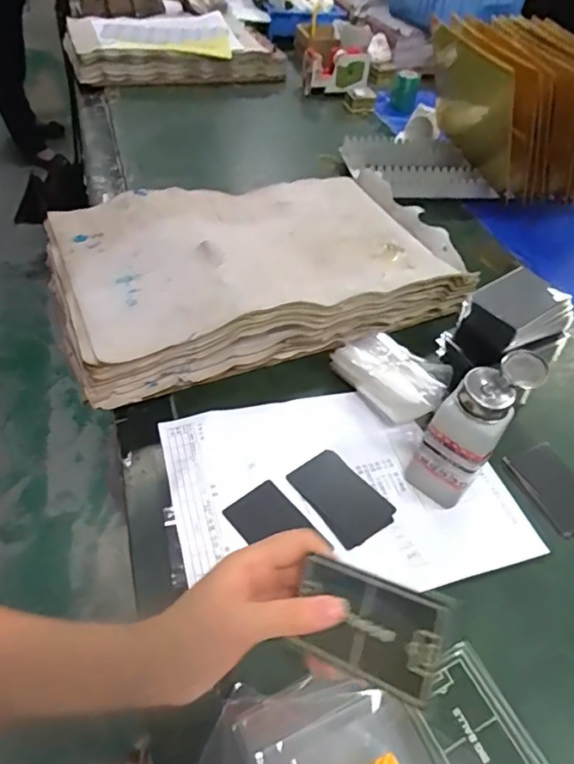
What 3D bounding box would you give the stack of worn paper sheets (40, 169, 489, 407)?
[{"bbox_3d":[-0.039,-0.139,0.635,0.448,0.090,0.258,-16,50,-22],"label":"stack of worn paper sheets"}]

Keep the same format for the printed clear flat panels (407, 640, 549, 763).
[{"bbox_3d":[0.126,0.231,0.352,0.069,0.008,0.088,-17,50,-22],"label":"printed clear flat panels"}]

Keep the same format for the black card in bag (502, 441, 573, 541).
[{"bbox_3d":[0.258,0.102,0.507,0.065,0.005,0.093,-13,48,-19],"label":"black card in bag"}]

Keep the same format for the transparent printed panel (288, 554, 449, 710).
[{"bbox_3d":[0.044,0.131,0.285,0.078,0.053,0.009,12,-3,34],"label":"transparent printed panel"}]

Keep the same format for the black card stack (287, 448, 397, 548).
[{"bbox_3d":[0.048,0.103,0.475,0.055,0.008,0.088,-26,54,-29],"label":"black card stack"}]

